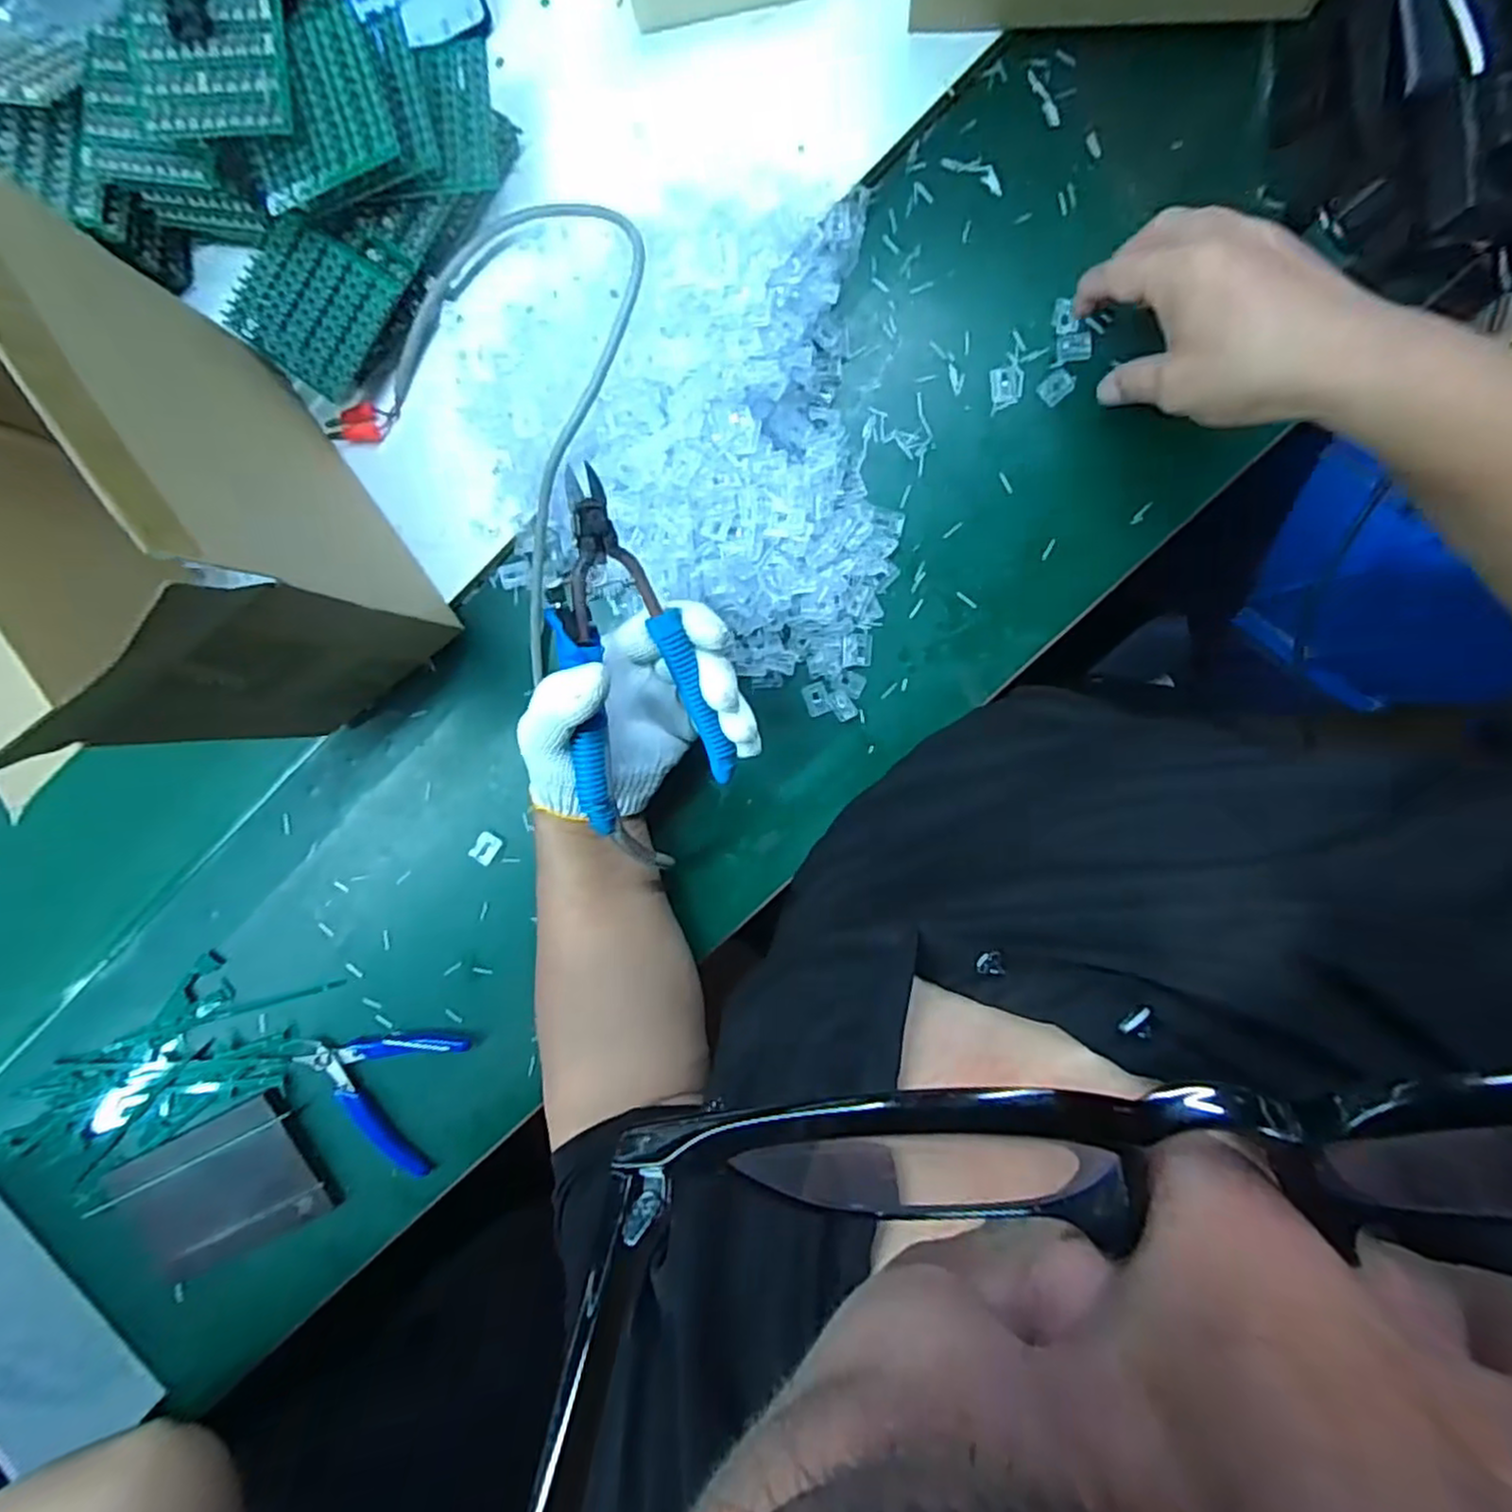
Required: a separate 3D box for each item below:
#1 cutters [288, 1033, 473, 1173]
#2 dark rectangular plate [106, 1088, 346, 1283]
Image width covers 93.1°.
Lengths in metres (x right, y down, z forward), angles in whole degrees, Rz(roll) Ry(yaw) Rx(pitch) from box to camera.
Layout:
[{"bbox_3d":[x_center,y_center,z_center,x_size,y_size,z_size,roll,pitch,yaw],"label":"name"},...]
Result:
[{"bbox_3d":[-0.270,0.233,0.505,0.115,0.017,0.093,13,88,6],"label":"cutters"},{"bbox_3d":[-0.381,0.311,0.516,0.146,0.011,0.095,-28,94,4],"label":"dark rectangular plate"}]

